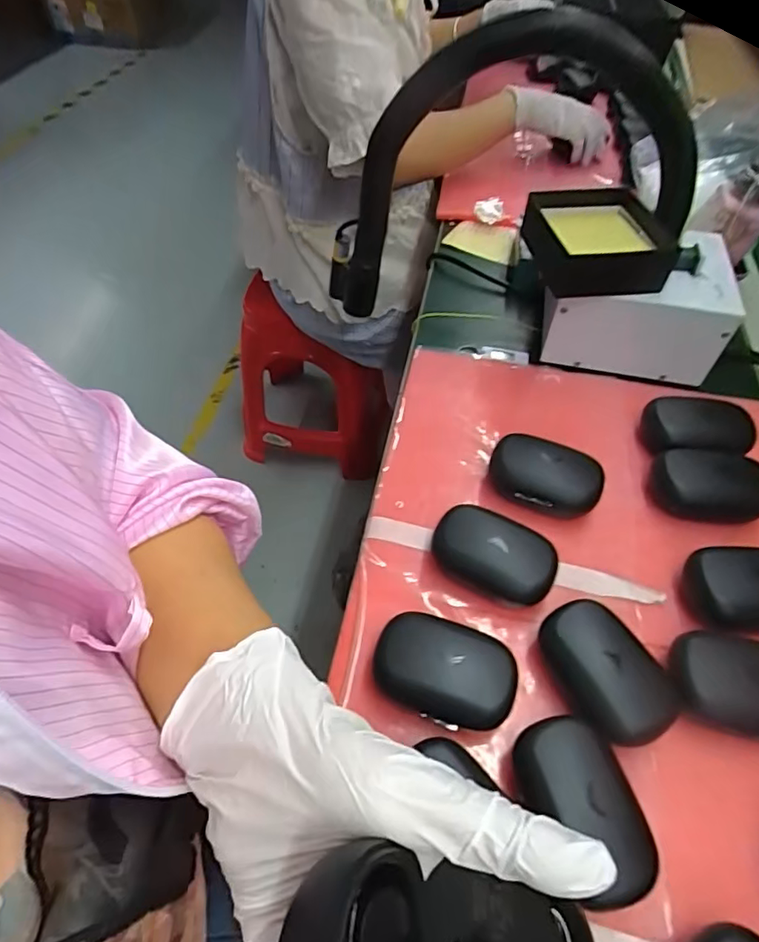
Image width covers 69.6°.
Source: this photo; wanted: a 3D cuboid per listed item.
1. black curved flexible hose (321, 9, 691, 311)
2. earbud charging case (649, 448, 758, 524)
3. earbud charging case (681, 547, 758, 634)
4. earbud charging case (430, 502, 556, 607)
[{"bbox_3d":[0.120,-0.246,0.494,0.321,0.253,0.150,26,56,16],"label":"black curved flexible hose"},{"bbox_3d":[0.259,0.013,0.427,0.082,0.033,0.046,11,53,9],"label":"earbud charging case"},{"bbox_3d":[0.255,0.083,0.374,0.081,0.030,0.054,2,53,-2],"label":"earbud charging case"},{"bbox_3d":[0.080,0.059,0.386,0.086,0.038,0.054,26,56,16],"label":"earbud charging case"}]

